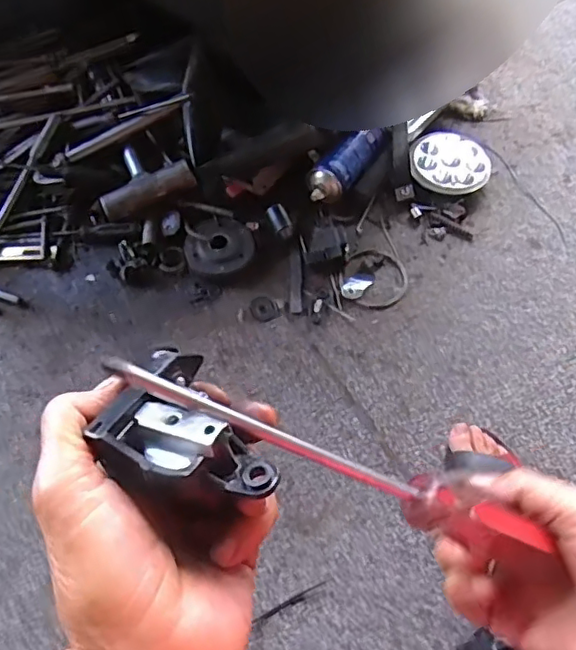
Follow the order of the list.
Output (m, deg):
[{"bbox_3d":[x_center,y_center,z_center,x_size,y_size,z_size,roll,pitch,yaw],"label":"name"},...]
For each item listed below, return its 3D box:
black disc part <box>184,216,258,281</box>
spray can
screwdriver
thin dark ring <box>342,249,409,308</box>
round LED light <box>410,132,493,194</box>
[{"bbox_3d":[-0.102,-0.120,0.882,0.104,0.020,0.098,-23,64,-14],"label":"black disc part"},{"bbox_3d":[0.095,-0.259,0.936,0.062,0.053,0.171,37,66,18],"label":"spray can"},{"bbox_3d":[0.033,0.065,0.244,0.227,0.025,0.024,28,58,-19],"label":"screwdriver"},{"bbox_3d":[0.134,-0.071,0.886,0.098,0.012,0.102,2,59,-3],"label":"thin dark ring"},{"bbox_3d":[0.269,-0.269,0.974,0.132,0.030,0.119,8,61,3],"label":"round LED light"}]

